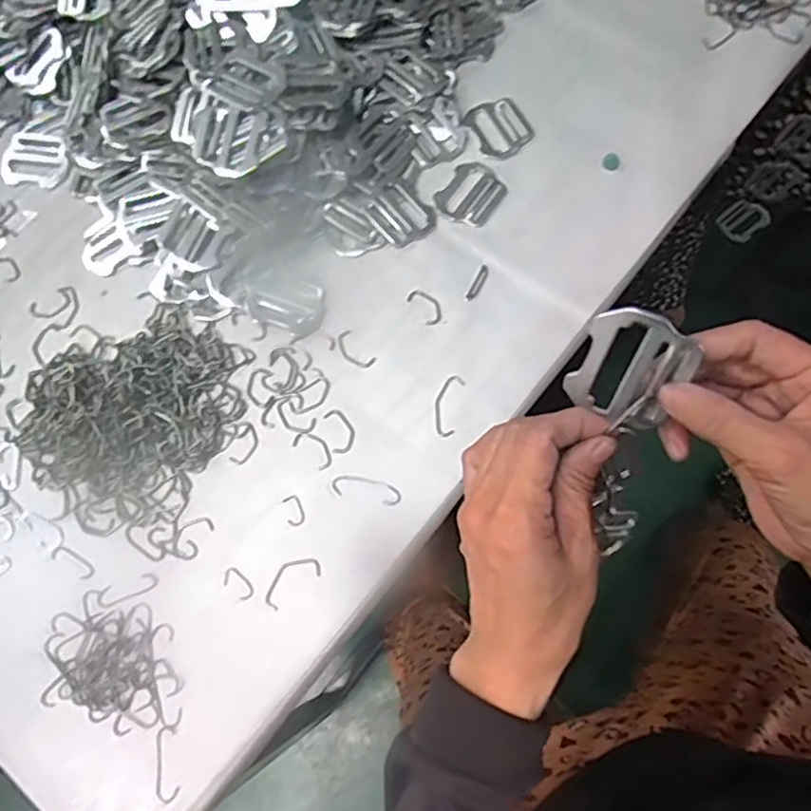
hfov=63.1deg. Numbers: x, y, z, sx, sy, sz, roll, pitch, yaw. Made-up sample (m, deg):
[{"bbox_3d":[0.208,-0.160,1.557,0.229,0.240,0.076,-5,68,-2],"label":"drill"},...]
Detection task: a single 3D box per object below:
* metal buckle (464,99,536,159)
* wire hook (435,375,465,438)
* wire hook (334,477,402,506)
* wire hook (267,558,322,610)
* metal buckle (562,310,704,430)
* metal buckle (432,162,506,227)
[{"bbox_3d":[0.080,-0.237,0.562,0.049,0.004,0.055,-30,73,-7],"label":"metal buckle"},{"bbox_3d":[0.031,0.000,0.488,0.018,0.004,0.048,12,73,6],"label":"wire hook"},{"bbox_3d":[-0.028,0.060,0.468,0.050,0.004,0.015,10,73,6],"label":"wire hook"},{"bbox_3d":[-0.080,0.120,0.457,0.043,0.004,0.021,-36,74,-9],"label":"wire hook"},{"bbox_3d":[0.100,-0.016,0.293,0.047,0.056,0.008,27,40,4],"label":"metal buckle"},{"bbox_3d":[0.055,-0.177,0.548,0.046,0.004,0.058,34,76,12],"label":"metal buckle"}]

